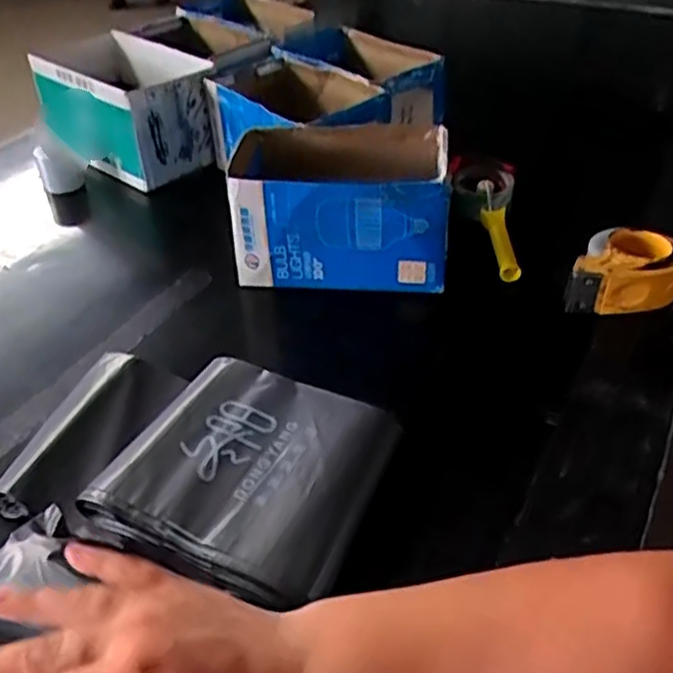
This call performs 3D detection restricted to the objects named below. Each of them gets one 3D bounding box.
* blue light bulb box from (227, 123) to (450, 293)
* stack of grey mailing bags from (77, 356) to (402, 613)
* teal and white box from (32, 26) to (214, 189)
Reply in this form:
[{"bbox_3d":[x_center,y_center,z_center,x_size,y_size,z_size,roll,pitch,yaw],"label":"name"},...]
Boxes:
[{"bbox_3d":[0.004,-0.170,0.942,0.271,0.156,0.175,2,40,4],"label":"blue light bulb box"},{"bbox_3d":[-0.080,0.124,0.669,0.237,0.050,0.230,17,43,20],"label":"stack of grey mailing bags"},{"bbox_3d":[-0.362,-0.398,1.218,0.343,0.149,0.191,30,49,32],"label":"teal and white box"}]

